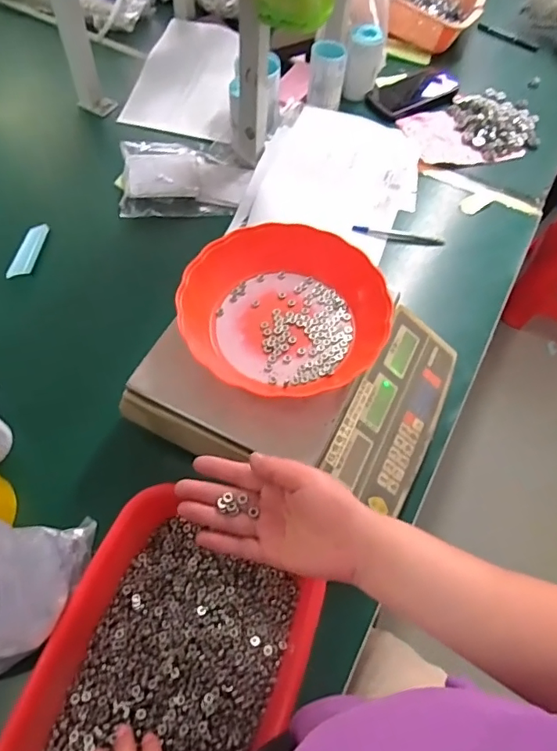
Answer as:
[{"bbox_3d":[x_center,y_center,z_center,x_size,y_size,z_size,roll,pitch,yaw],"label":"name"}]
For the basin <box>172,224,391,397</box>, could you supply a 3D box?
[{"bbox_3d":[0.006,-0.067,0.533,0.210,0.052,0.196,23,61,10],"label":"basin"}]

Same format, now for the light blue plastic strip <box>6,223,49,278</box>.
[{"bbox_3d":[-0.354,-0.179,0.727,0.024,0.016,0.107,7,60,1],"label":"light blue plastic strip"}]

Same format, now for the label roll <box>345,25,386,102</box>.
[{"bbox_3d":[0.154,-0.557,0.918,0.063,0.102,0.061,9,60,3],"label":"label roll"}]

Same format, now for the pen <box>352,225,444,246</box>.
[{"bbox_3d":[0.181,-0.211,0.772,0.135,0.008,0.012,11,60,3],"label":"pen"}]

